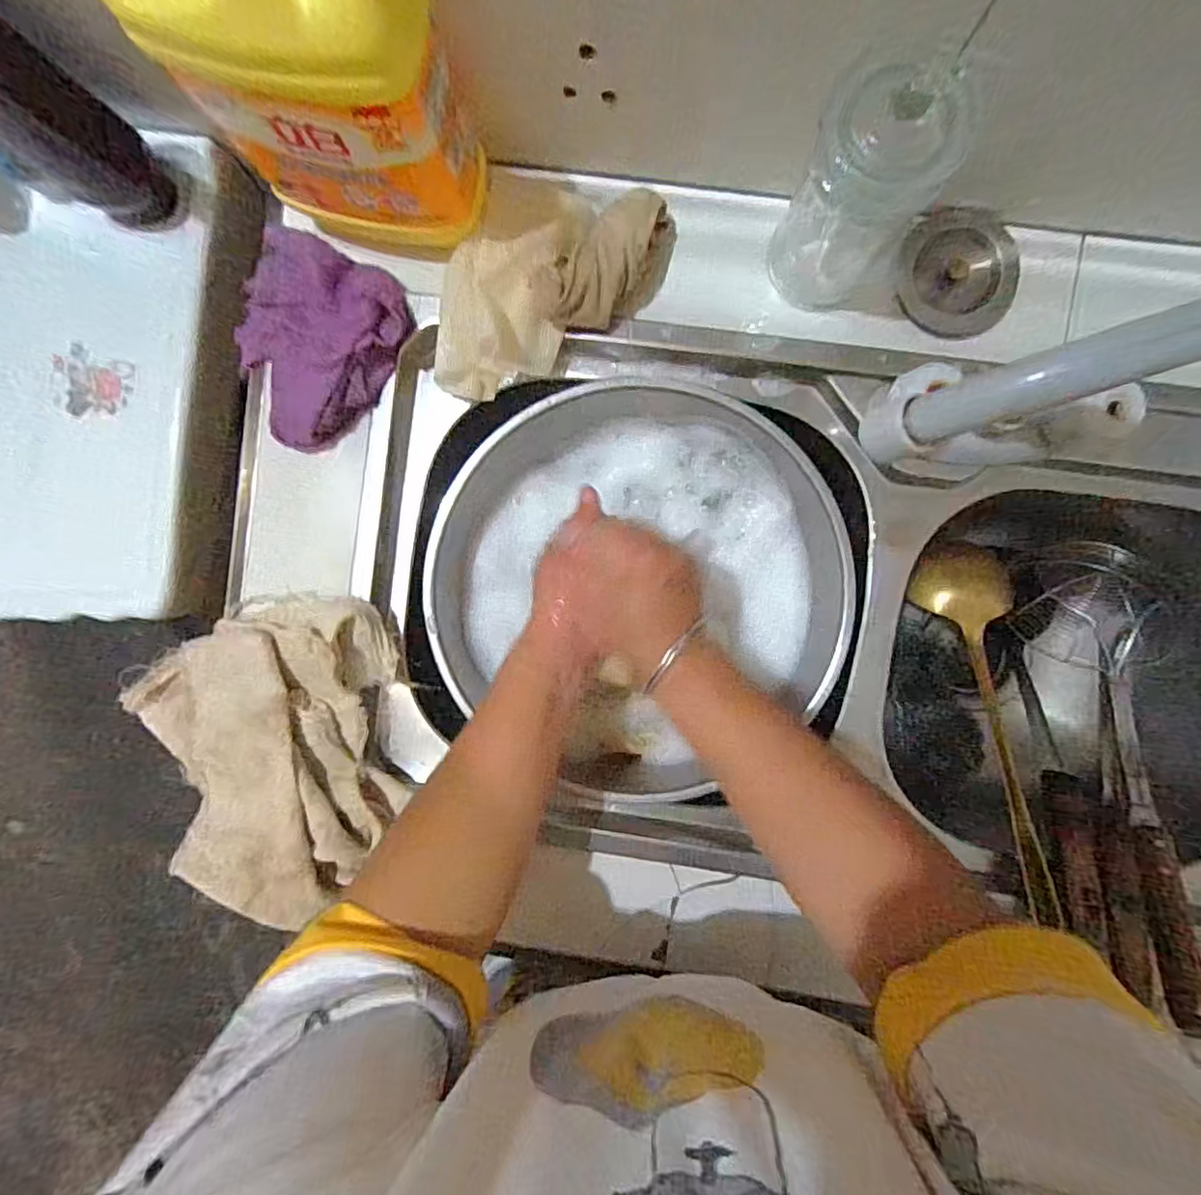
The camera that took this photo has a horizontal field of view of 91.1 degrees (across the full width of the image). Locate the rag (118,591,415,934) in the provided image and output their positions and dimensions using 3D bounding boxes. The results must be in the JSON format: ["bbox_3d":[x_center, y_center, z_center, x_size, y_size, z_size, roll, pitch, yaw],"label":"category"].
[{"bbox_3d":[-0.246,0.112,0.433,0.179,0.068,0.216,-8,93,4],"label":"rag"}]

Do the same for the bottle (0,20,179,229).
[{"bbox_3d":[-0.368,-0.309,0.356,0.048,0.219,0.065,31,95,2],"label":"bottle"}]

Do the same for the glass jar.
[{"bbox_3d":[0.152,-0.240,0.352,0.074,0.127,0.067,36,95,1],"label":"glass jar"}]

